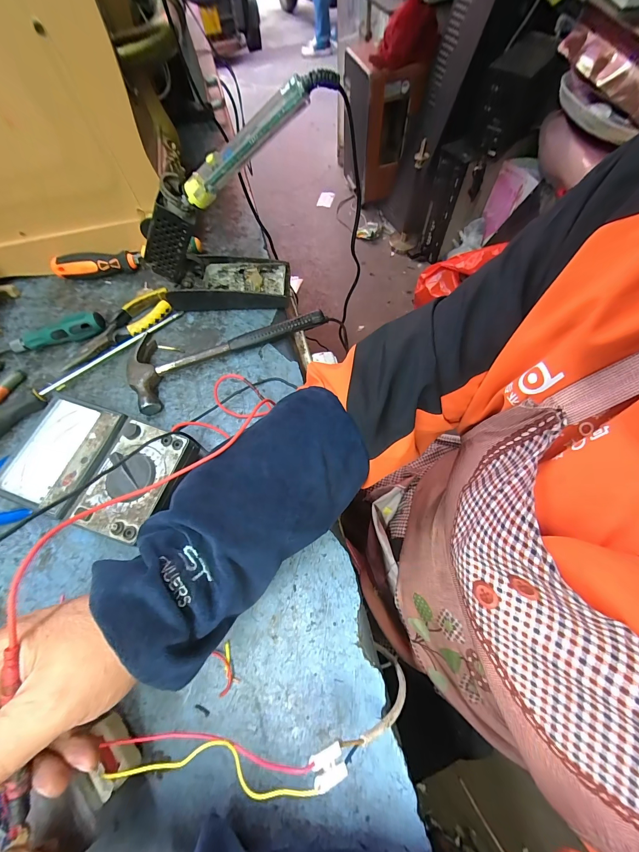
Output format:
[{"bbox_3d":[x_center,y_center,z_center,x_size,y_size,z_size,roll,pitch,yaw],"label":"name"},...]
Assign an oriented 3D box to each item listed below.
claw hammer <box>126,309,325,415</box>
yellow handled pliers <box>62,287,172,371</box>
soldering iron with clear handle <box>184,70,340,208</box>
[{"bbox_3d":[-0.124,-0.117,0.403,0.245,0.027,0.111,-28,69,-10],"label":"claw hammer"},{"bbox_3d":[-0.265,-0.130,0.417,0.150,0.019,0.050,-41,71,-15],"label":"yellow handled pliers"},{"bbox_3d":[-0.062,-0.267,0.291,0.167,0.023,0.025,-20,63,26],"label":"soldering iron with clear handle"}]

